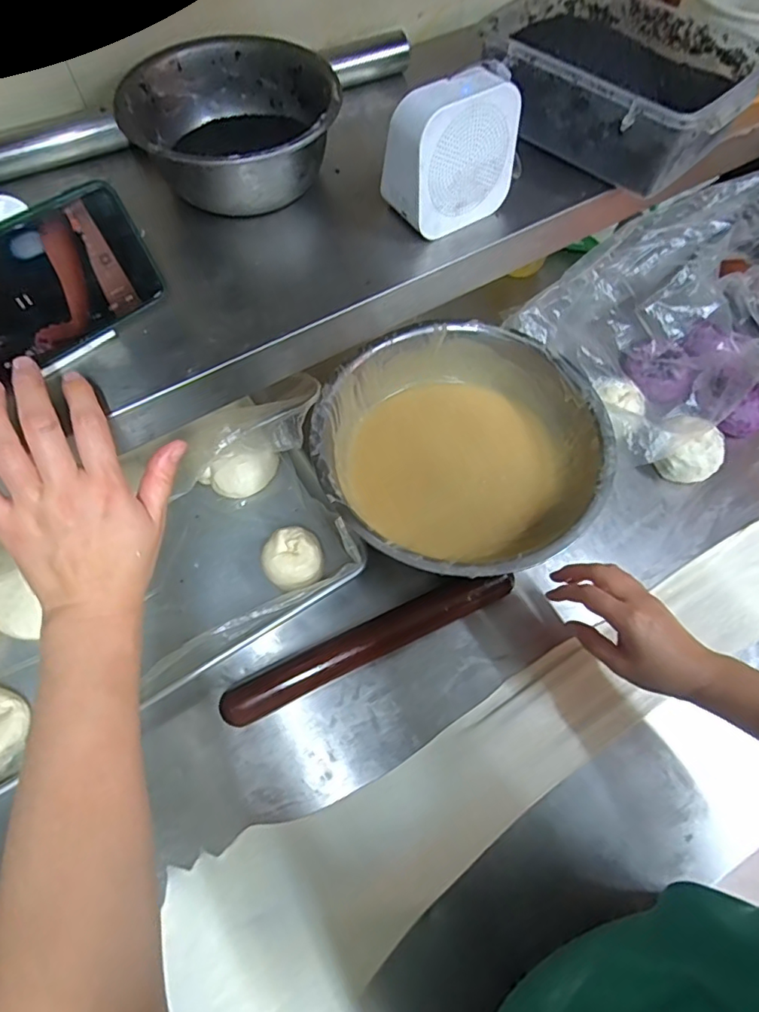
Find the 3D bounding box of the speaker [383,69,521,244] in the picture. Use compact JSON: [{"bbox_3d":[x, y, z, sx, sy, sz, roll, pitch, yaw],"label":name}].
[{"bbox_3d":[0.055,-0.266,0.398,0.093,0.083,0.055,-28,67,-13],"label":"speaker"}]

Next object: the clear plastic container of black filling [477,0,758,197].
[{"bbox_3d":[0.201,-0.368,0.458,0.215,0.059,0.149,40,70,17],"label":"clear plastic container of black filling"}]

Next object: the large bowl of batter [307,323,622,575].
[{"bbox_3d":[0.092,-0.062,0.617,0.307,0.086,0.307,0,64,0],"label":"large bowl of batter"}]

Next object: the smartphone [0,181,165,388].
[{"bbox_3d":[-0.219,-0.129,0.329,0.161,0.075,0.005,-40,50,-18],"label":"smartphone"}]

